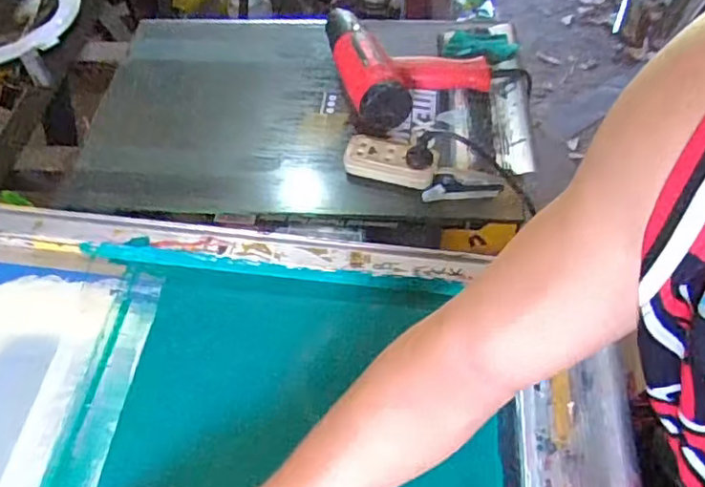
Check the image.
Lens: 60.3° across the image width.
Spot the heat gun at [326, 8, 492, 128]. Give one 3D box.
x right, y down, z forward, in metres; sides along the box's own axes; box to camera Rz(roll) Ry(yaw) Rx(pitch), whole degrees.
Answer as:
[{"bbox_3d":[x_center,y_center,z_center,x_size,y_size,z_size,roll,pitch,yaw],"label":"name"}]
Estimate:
[{"bbox_3d":[0.067,-0.282,0.868,0.194,0.060,0.234,-16,54,-7],"label":"heat gun"}]

